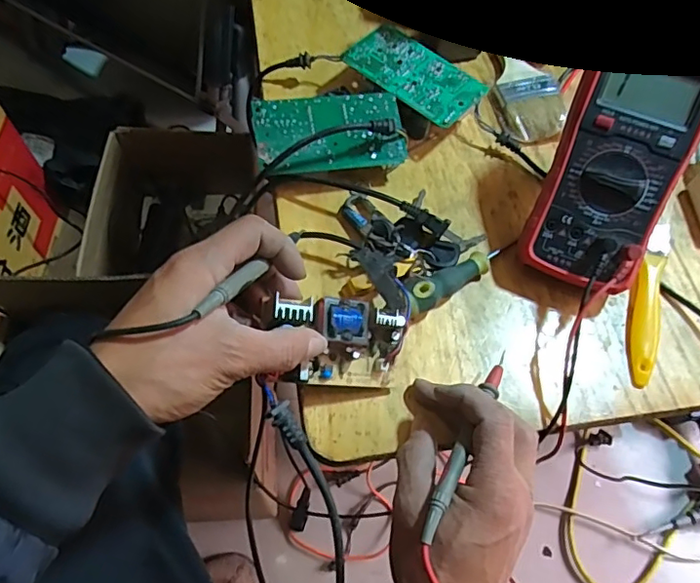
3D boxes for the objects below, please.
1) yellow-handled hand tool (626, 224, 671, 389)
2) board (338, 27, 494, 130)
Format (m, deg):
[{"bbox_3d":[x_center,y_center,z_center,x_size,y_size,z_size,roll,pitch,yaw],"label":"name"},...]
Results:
[{"bbox_3d":[0.235,0.007,0.426,0.023,0.017,0.138,19,63,6],"label":"yellow-handled hand tool"},{"bbox_3d":[0.059,-0.199,0.495,0.122,0.010,0.068,39,66,15],"label":"board"}]

